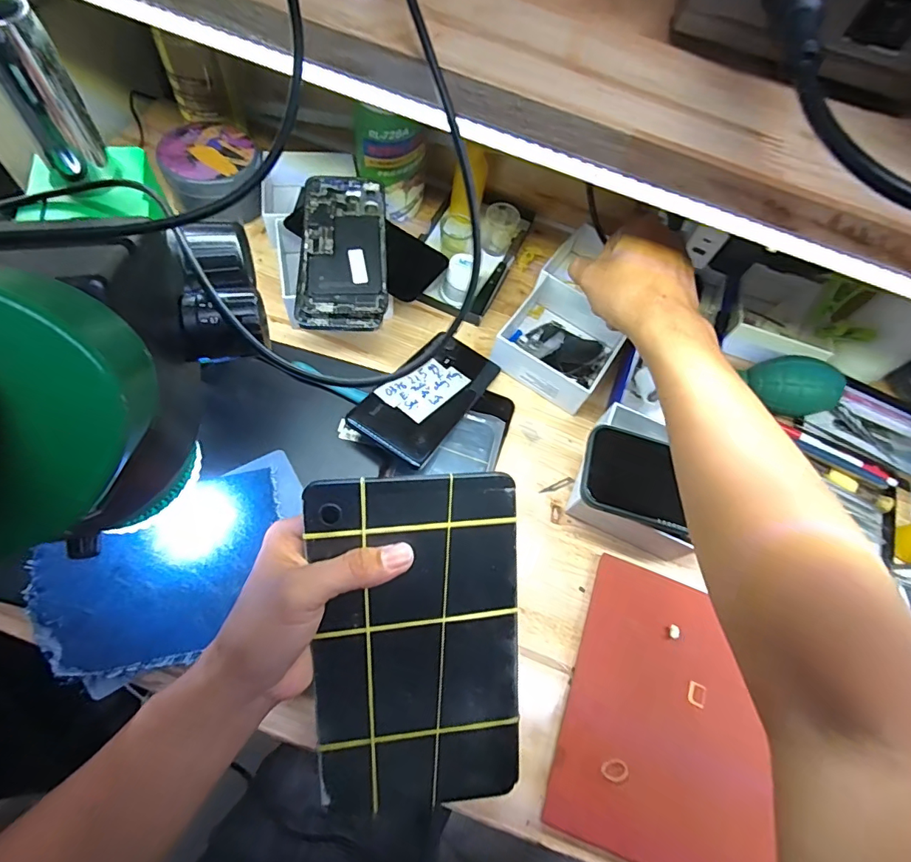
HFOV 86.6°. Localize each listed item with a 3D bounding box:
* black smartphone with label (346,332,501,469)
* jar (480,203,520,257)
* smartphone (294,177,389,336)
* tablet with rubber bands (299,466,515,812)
[{"bbox_3d":[-0.021,-0.037,0.442,0.074,0.006,0.165,34,48,5],"label":"black smartphone with label"},{"bbox_3d":[0.049,-0.225,0.546,0.038,0.051,0.032,14,64,-1],"label":"jar"},{"bbox_3d":[-0.106,-0.174,0.461,0.078,0.013,0.171,-1,70,-9],"label":"smartphone"},{"bbox_3d":[-0.022,0.131,0.293,0.121,0.005,0.207,-2,97,-6],"label":"tablet with rubber bands"}]

